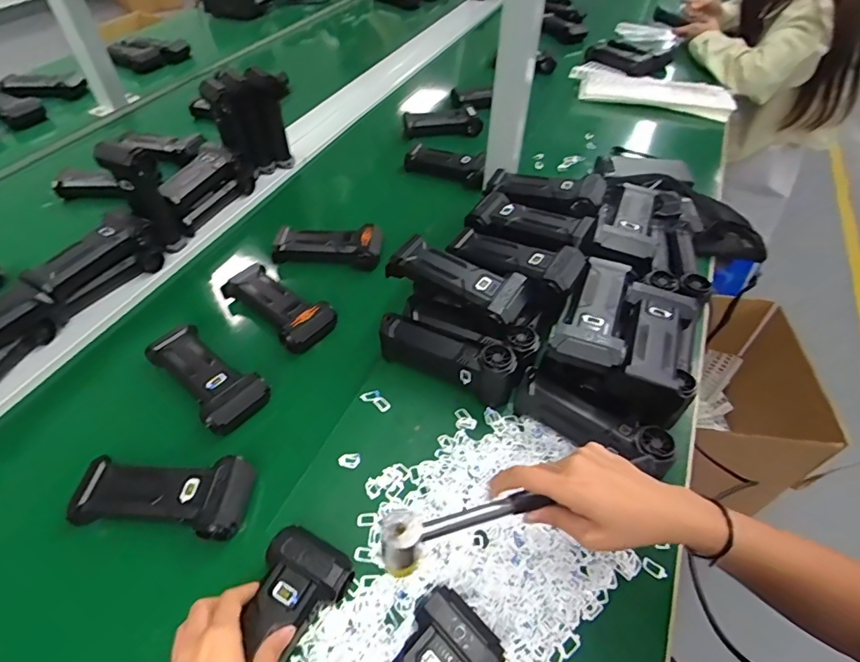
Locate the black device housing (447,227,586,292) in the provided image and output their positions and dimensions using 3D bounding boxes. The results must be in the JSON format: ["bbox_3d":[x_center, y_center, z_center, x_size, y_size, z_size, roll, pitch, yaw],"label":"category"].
[{"bbox_3d":[0.095,-0.087,0.557,0.154,0.033,0.070,21,52,16],"label":"black device housing"}]

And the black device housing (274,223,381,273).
[{"bbox_3d":[-0.143,-0.126,0.708,0.162,0.045,0.053,3,49,1],"label":"black device housing"}]

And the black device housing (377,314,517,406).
[{"bbox_3d":[0.020,0.028,0.538,0.158,0.067,0.044,21,52,16],"label":"black device housing"}]

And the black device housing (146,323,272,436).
[{"bbox_3d":[-0.257,0.047,0.551,0.155,0.037,0.071,36,57,26],"label":"black device housing"}]

